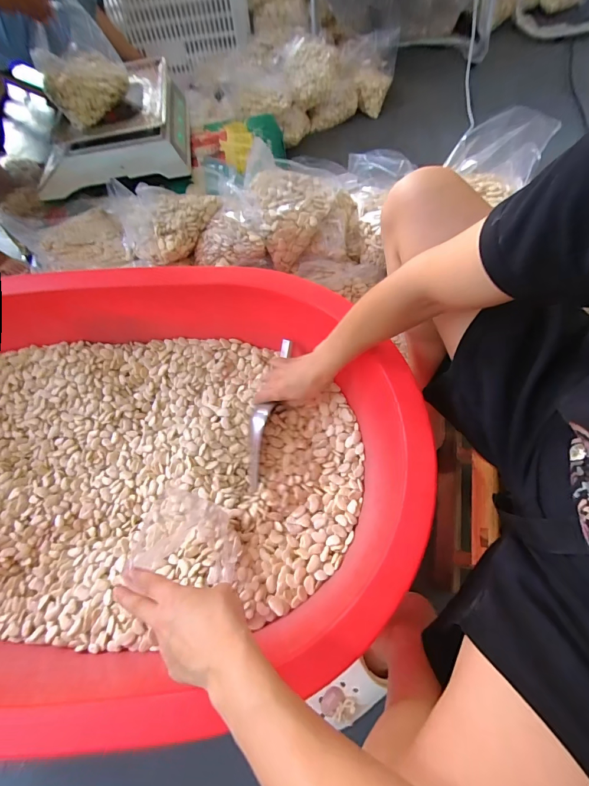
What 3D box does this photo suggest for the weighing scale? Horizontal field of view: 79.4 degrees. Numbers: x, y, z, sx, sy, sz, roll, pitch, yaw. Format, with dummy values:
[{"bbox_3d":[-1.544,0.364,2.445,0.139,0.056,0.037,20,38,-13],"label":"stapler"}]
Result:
[{"bbox_3d":[-0.425,-0.619,0.819,0.330,0.102,0.316,-10,64,-1],"label":"weighing scale"}]

